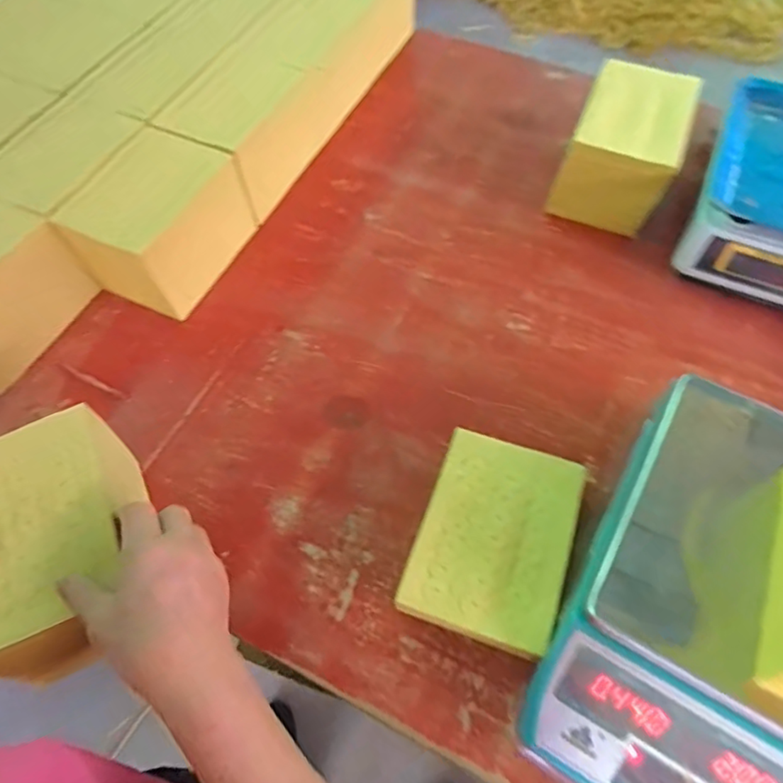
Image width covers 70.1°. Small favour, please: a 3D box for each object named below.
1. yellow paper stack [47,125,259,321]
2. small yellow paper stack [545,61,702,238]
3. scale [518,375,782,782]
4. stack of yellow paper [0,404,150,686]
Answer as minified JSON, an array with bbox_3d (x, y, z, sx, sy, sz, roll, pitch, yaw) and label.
[{"bbox_3d":[-0.262,-0.180,0.629,0.115,0.118,0.188,21,62,12],"label":"yellow paper stack"},{"bbox_3d":[0.277,-0.288,0.679,0.125,0.128,0.154,22,62,12],"label":"small yellow paper stack"},{"bbox_3d":[0.284,0.191,0.404,0.300,0.117,0.299,29,66,16],"label":"scale"},{"bbox_3d":[-0.254,0.115,0.438,0.133,0.093,0.158,-22,62,-12],"label":"stack of yellow paper"}]

